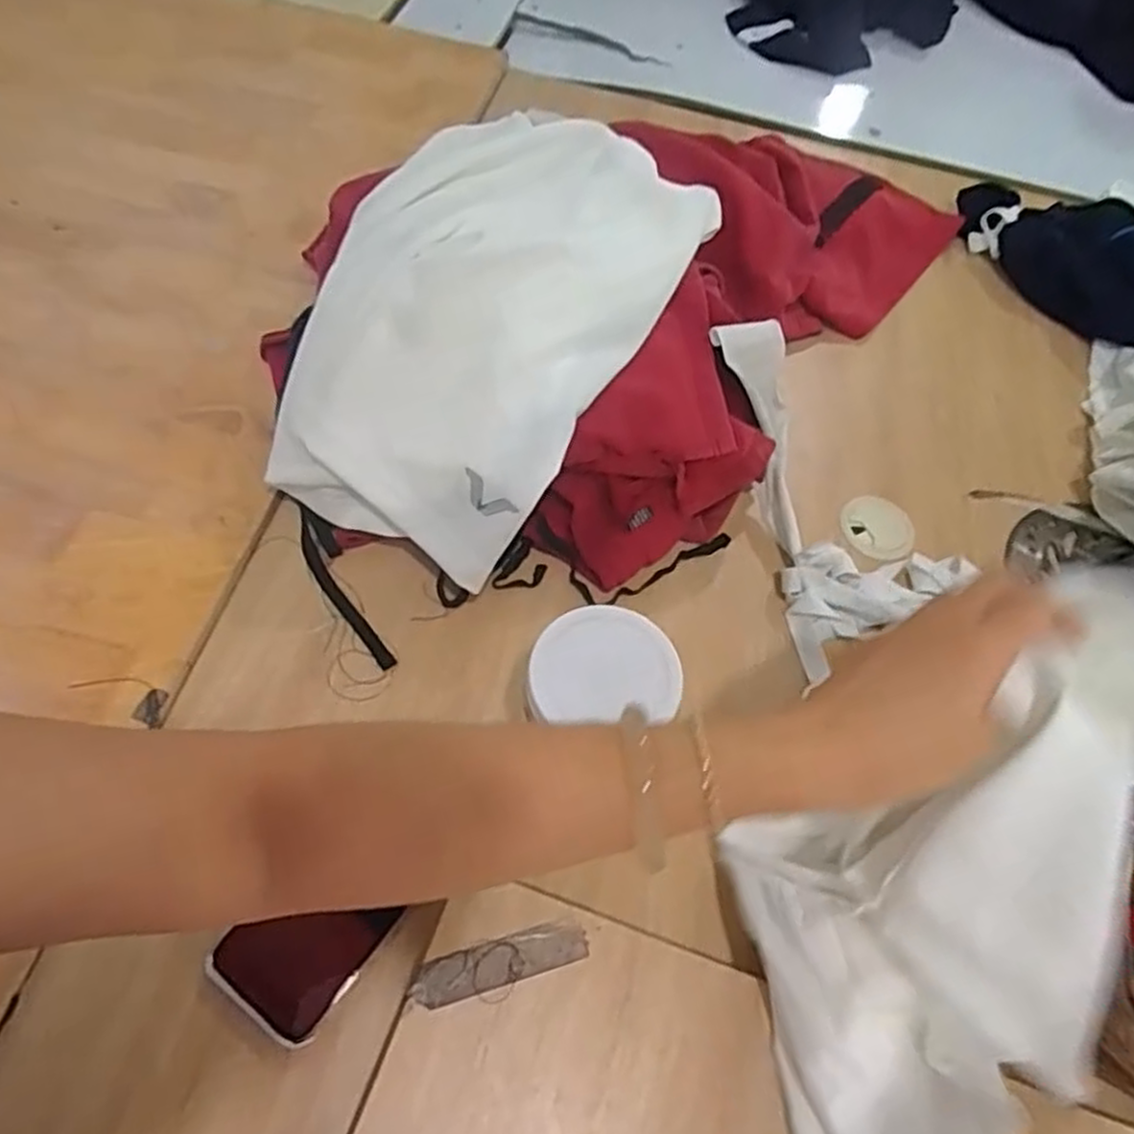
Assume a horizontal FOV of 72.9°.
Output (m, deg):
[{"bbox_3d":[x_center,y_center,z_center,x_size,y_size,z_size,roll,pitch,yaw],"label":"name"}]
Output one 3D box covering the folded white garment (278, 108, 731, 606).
[{"bbox_3d":[-0.067,-0.194,0.612,0.243,0.158,0.355,28,60,9],"label":"folded white garment"}]

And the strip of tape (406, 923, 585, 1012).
[{"bbox_3d":[-0.038,0.227,0.440,0.100,0.004,0.024,-11,62,-14],"label":"strip of tape"}]

